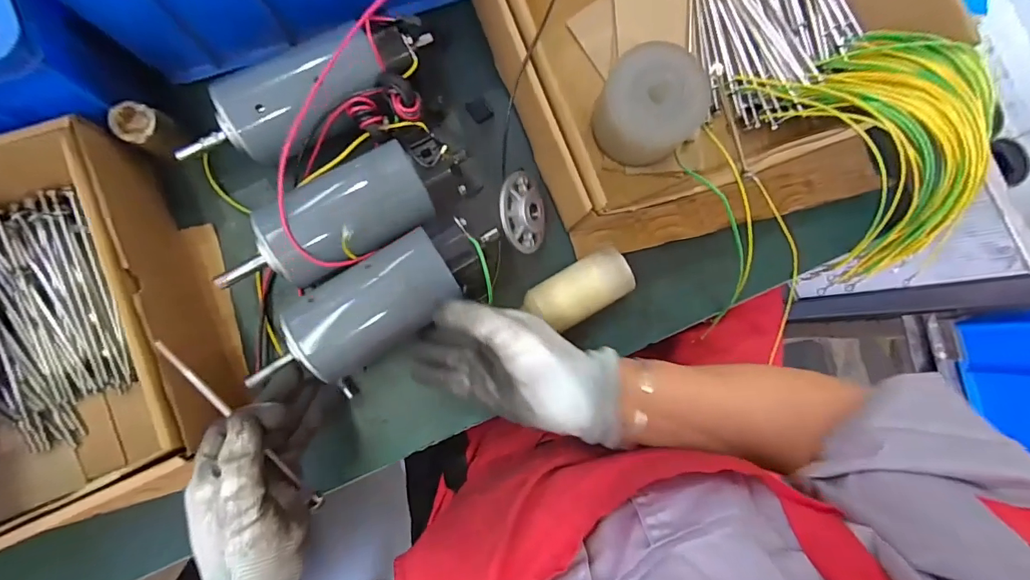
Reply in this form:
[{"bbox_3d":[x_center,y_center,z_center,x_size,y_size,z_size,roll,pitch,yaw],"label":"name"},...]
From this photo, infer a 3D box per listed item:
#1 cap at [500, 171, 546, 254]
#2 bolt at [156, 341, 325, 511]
[{"bbox_3d":[0.009,-0.074,0.412,0.014,0.065,0.076,0,88,36],"label":"cap"},{"bbox_3d":[-0.182,0.096,0.314,0.007,0.014,0.160,-33,114,-8],"label":"bolt"}]

